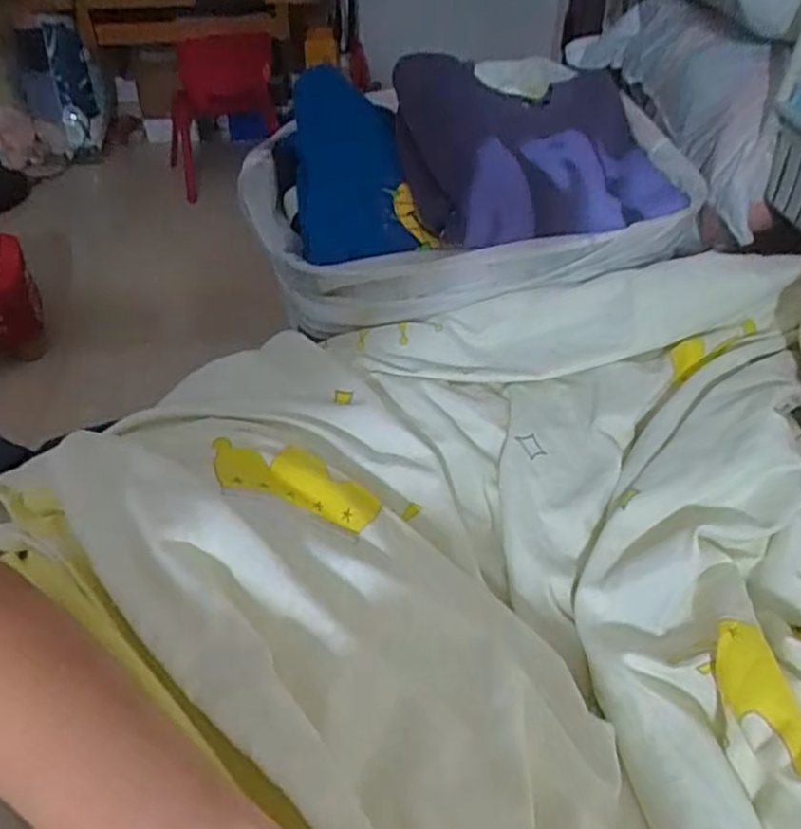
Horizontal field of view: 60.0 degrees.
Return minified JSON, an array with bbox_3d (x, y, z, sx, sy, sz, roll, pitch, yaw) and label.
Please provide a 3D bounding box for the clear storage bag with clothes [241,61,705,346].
[{"bbox_3d":[0.069,-0.278,0.800,0.461,0.182,0.396,-14,43,-15],"label":"clear storage bag with clothes"}]

